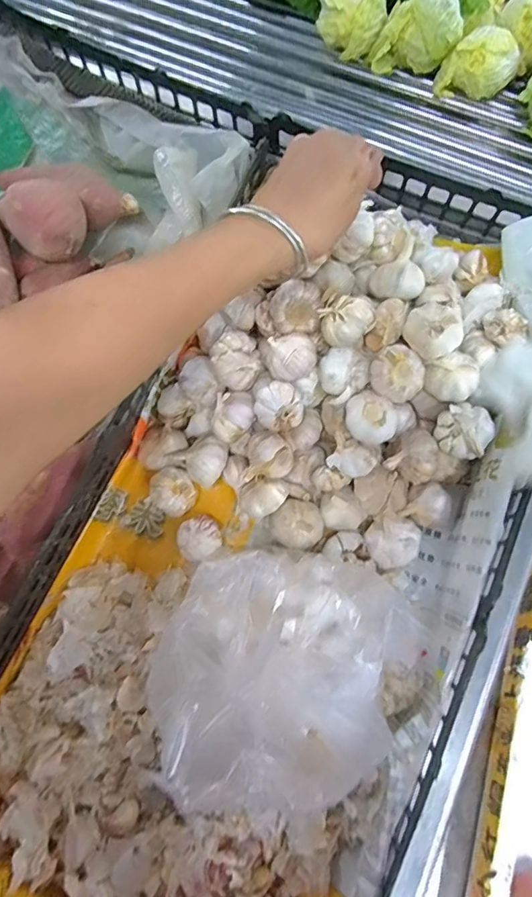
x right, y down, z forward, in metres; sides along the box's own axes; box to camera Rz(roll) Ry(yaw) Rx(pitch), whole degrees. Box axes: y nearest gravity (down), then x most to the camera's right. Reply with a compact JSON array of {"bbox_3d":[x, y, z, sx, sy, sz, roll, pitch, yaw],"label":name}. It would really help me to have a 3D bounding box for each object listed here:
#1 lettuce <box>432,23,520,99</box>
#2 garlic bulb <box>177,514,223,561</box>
[{"bbox_3d":[0.347,-0.628,0.800,0.117,0.089,0.083,-30,72,-14],"label":"lettuce"},{"bbox_3d":[-0.067,0.093,0.494,0.043,0.040,0.043,1,67,-3],"label":"garlic bulb"}]

